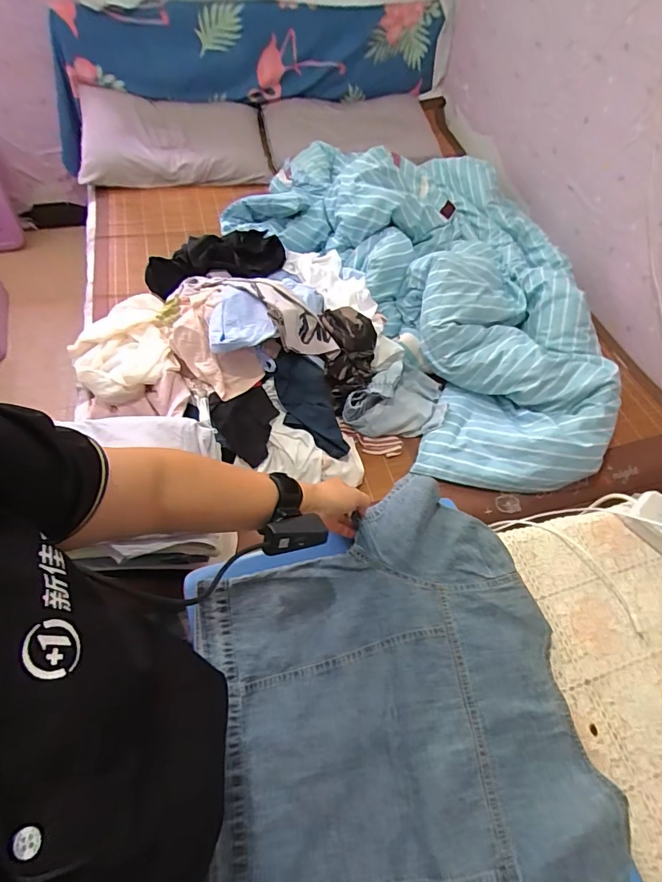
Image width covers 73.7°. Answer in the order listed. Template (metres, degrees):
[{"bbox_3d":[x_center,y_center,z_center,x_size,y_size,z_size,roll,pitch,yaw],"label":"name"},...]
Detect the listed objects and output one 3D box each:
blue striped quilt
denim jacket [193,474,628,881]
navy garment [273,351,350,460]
[{"bbox_3d":[0.302,-0.517,1.301,0.794,0.224,1.391,-27,64,-19],"label":"blue striped quilt"},{"bbox_3d":[0.073,0.319,0.479,0.411,0.055,0.542,-7,59,-9],"label":"denim jacket"},{"bbox_3d":[-0.053,-0.090,1.038,0.121,0.065,0.275,-14,60,-13],"label":"navy garment"}]

